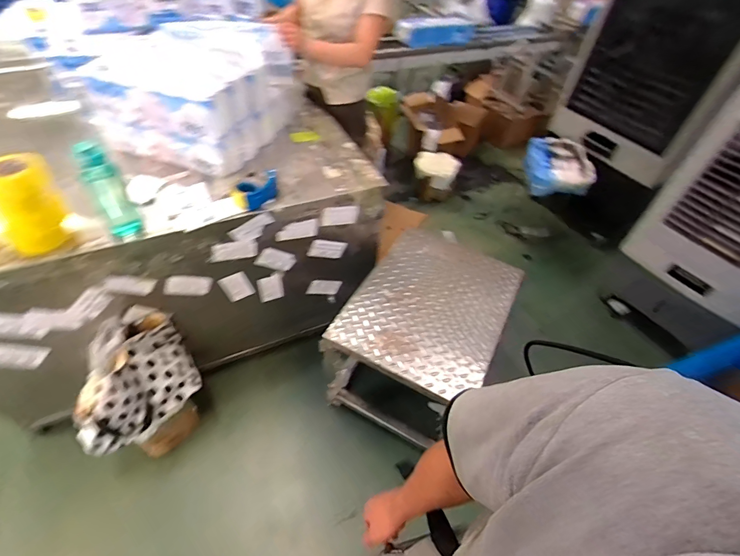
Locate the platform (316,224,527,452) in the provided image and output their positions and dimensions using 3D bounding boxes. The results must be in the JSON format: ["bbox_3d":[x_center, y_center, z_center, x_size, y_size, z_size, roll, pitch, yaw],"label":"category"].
[{"bbox_3d":[0.218,0.211,1.497,0.505,0.430,0.678,25,51,17],"label":"platform"}]

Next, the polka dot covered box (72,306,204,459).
[{"bbox_3d":[-0.765,0.390,1.279,0.217,0.490,0.376,30,53,21],"label":"polka dot covered box"}]

